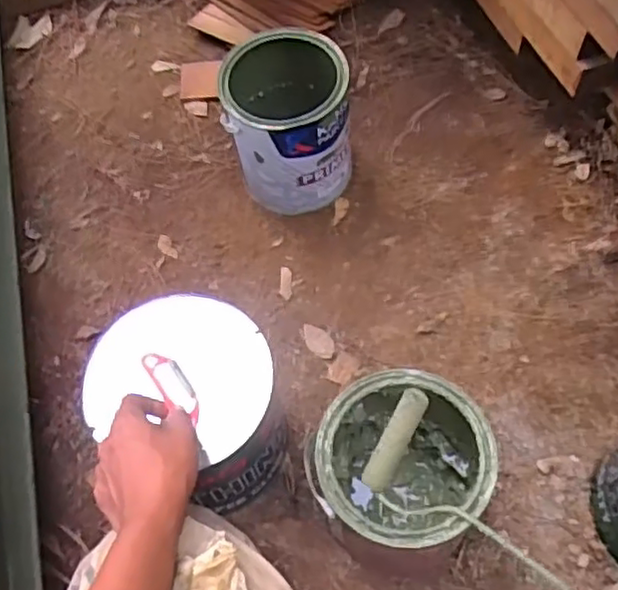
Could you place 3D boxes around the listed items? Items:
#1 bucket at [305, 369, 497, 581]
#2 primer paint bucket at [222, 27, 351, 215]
[{"bbox_3d":[0.094,0.187,0.699,0.156,0.208,0.168,-2,62,3],"label":"bucket"},{"bbox_3d":[-0.028,-0.242,0.957,0.163,0.193,0.185,-12,62,-2],"label":"primer paint bucket"}]

